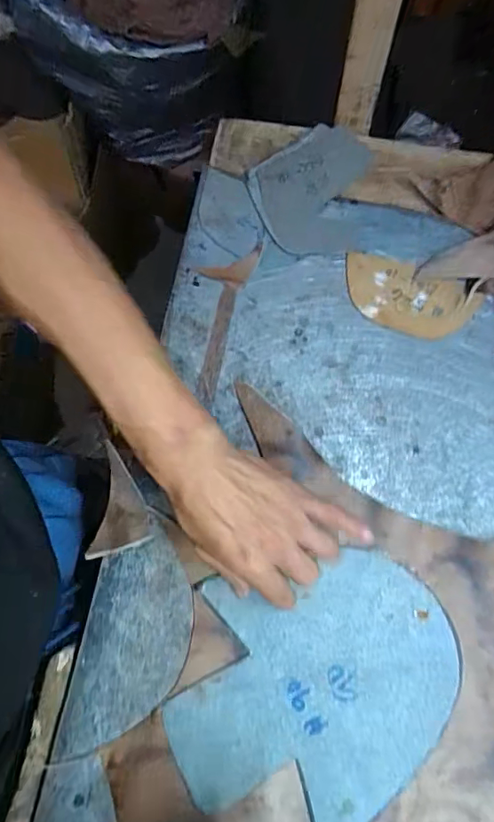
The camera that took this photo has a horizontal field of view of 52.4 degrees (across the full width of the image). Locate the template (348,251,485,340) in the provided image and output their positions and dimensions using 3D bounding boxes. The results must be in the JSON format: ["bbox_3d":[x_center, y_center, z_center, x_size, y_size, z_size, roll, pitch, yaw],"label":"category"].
[{"bbox_3d":[0.154,-0.109,0.482,0.128,0.005,0.066,20,75,5],"label":"template"}]

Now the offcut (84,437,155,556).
[{"bbox_3d":[-0.101,0.076,0.418,0.042,0.024,0.089,5,75,1],"label":"offcut"}]

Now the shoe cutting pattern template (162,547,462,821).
[{"bbox_3d":[0.055,0.207,0.389,0.195,0.009,0.200,21,75,5],"label":"shoe cutting pattern template"}]

